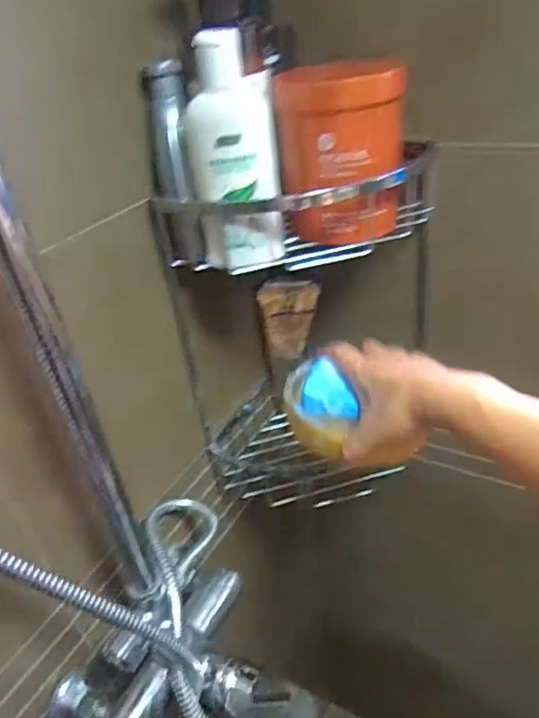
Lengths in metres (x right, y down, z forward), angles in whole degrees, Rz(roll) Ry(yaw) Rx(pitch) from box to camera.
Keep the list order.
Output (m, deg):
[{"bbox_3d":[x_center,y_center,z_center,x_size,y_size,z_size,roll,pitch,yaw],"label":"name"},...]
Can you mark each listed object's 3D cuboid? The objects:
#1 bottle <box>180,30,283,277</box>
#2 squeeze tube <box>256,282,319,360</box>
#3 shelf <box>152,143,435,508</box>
[{"bbox_3d":[-0.029,-0.173,0.465,0.071,0.171,0.066,-5,32,4],"label":"bottle"},{"bbox_3d":[0.029,-0.051,0.702,0.073,0.093,0.026,-8,32,0],"label":"squeeze tube"},{"bbox_3d":[0.047,-0.020,0.613,0.270,0.363,0.157,-7,32,1],"label":"shelf"}]

